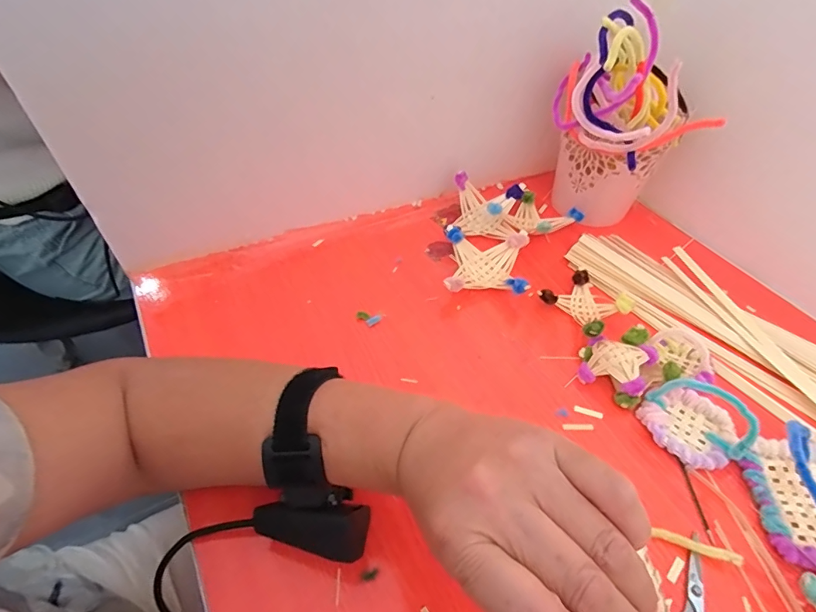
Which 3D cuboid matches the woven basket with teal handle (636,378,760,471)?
[{"bbox_3d":[0.229,0.084,0.342,0.063,0.057,0.068,-22,53,-21],"label":"woven basket with teal handle"}]

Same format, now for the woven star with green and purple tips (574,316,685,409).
[{"bbox_3d":[0.186,0.047,0.390,0.066,0.031,0.076,-22,53,-21],"label":"woven star with green and purple tips"}]

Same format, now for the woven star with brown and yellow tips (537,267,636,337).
[{"bbox_3d":[0.175,-0.004,0.439,0.063,0.025,0.066,-26,55,-24],"label":"woven star with brown and yellow tips"}]

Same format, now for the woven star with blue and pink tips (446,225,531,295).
[{"bbox_3d":[0.084,-0.043,0.466,0.087,0.035,0.083,4,49,0],"label":"woven star with blue and pink tips"}]

